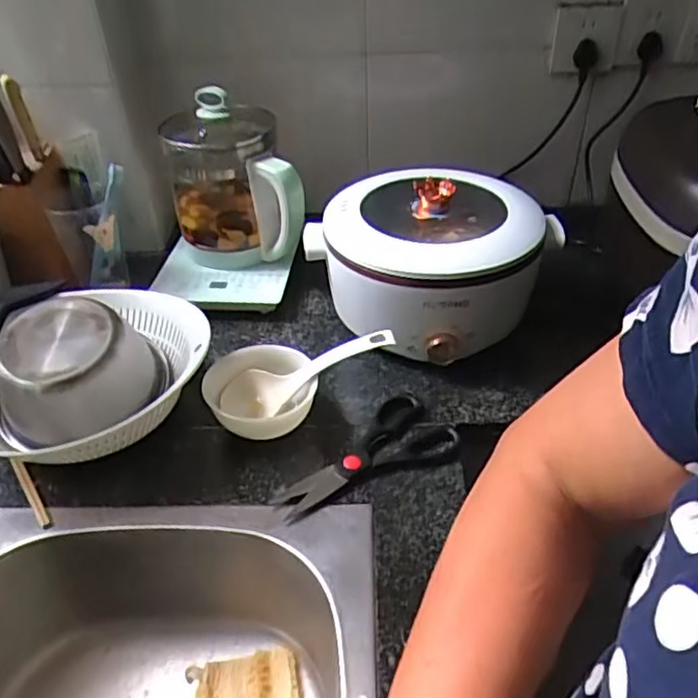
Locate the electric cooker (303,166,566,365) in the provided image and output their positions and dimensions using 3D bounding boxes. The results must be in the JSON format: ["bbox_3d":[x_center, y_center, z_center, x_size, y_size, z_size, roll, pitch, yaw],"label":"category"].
[{"bbox_3d":[0.108,-0.126,0.790,0.262,0.144,0.267,-1,40,1],"label":"electric cooker"}]

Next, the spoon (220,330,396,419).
[{"bbox_3d":[-0.047,0.023,0.671,0.199,0.034,0.042,-24,37,17],"label":"spoon"}]

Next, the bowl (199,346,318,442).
[{"bbox_3d":[-0.095,0.052,0.677,0.110,0.062,0.125,-14,41,-14],"label":"bowl"}]

